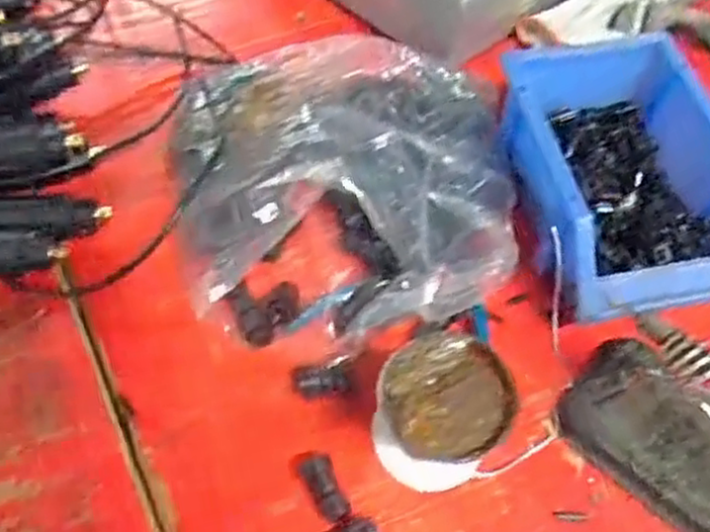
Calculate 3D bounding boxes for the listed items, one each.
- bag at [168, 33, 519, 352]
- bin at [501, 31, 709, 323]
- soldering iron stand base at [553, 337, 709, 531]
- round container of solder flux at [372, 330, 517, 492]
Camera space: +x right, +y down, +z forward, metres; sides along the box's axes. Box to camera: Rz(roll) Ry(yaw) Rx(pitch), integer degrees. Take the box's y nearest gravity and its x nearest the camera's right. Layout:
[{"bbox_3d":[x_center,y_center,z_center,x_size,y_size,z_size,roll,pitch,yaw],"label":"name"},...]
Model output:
[{"bbox_3d":[-0.008,-0.070,0.464,0.221,0.099,0.223,-8,60,-7],"label":"bag"},{"bbox_3d":[0.170,-0.054,0.465,0.124,0.078,0.176,-12,60,-9],"label":"bin"},{"bbox_3d":[0.179,0.100,0.411,0.119,0.018,0.075,38,65,19],"label":"soldering iron stand base"},{"bbox_3d":[0.045,0.079,0.388,0.067,0.070,0.063,1,59,-1],"label":"round container of solder flux"}]

